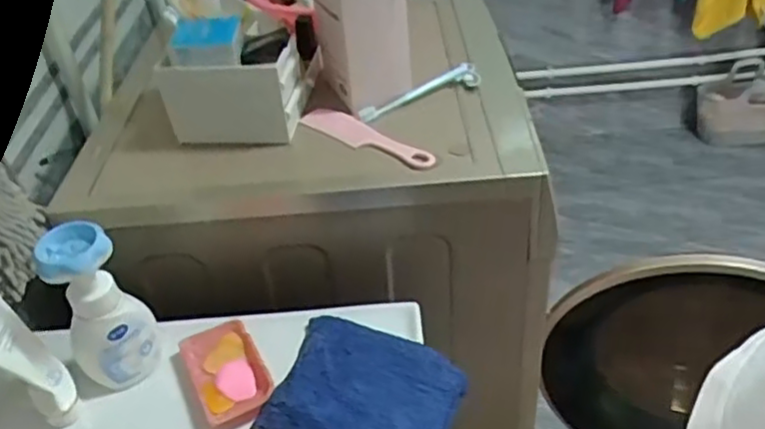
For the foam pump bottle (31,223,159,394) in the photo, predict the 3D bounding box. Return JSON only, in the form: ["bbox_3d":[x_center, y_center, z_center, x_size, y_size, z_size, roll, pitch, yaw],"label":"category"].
[{"bbox_3d":[-0.295,0.097,0.707,0.083,0.183,0.068,-23,41,-21],"label":"foam pump bottle"}]

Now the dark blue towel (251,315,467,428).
[{"bbox_3d":[-0.022,0.197,0.699,0.187,0.033,0.181,12,41,22],"label":"dark blue towel"}]

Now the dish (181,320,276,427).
[{"bbox_3d":[-0.167,0.171,0.732,0.074,0.031,0.114,-22,41,-20],"label":"dish"}]

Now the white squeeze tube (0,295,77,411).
[{"bbox_3d":[-0.353,0.144,0.672,0.027,0.137,0.047,-20,35,17],"label":"white squeeze tube"}]

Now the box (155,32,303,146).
[{"bbox_3d":[-0.189,-0.161,0.879,0.155,0.136,0.103,5,39,14],"label":"box"}]

